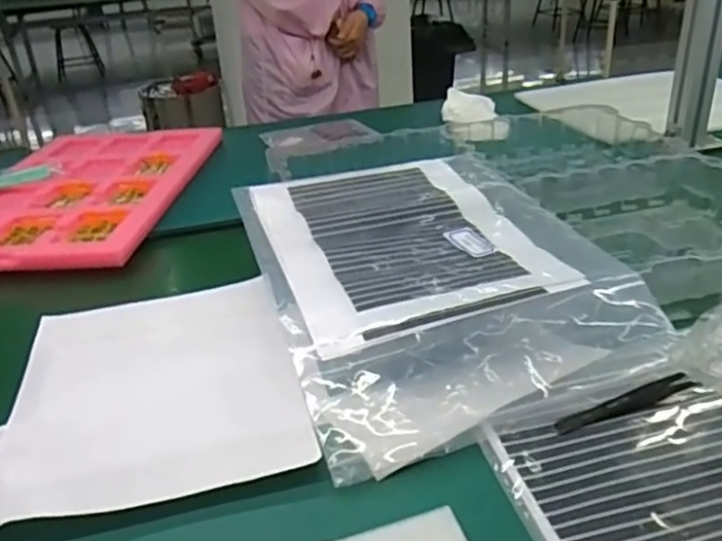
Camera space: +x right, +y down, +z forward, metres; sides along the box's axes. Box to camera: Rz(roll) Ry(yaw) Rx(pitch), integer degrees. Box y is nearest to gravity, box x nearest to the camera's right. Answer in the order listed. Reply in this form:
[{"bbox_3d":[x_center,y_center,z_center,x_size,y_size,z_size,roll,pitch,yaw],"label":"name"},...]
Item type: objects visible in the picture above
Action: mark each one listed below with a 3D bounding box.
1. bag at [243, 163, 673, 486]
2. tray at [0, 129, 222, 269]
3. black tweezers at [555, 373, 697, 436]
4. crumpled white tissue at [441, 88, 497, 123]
[{"bbox_3d":[0.056,-0.012,0.592,0.283,0.034,0.390,-13,38,-15],"label":"bag"},{"bbox_3d":[-0.390,-0.122,0.924,0.290,0.025,0.516,-2,29,3],"label":"tray"},{"bbox_3d":[0.184,0.094,0.462,0.101,0.010,0.016,-20,31,-4],"label":"black tweezers"},{"bbox_3d":[0.188,-0.288,1.145,0.093,0.043,0.087,2,29,10],"label":"crumpled white tissue"}]

